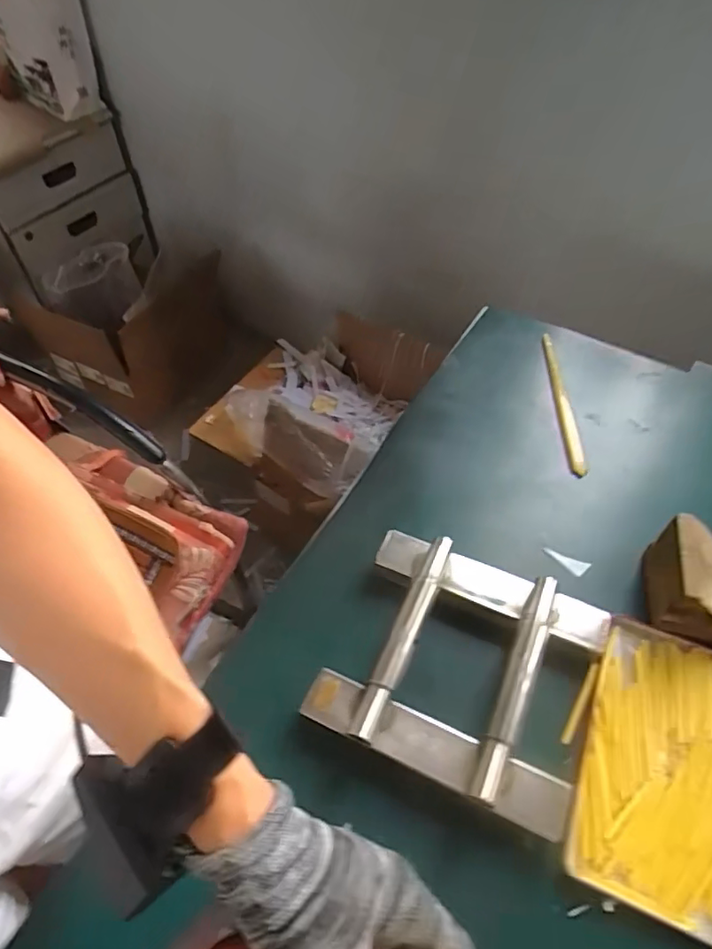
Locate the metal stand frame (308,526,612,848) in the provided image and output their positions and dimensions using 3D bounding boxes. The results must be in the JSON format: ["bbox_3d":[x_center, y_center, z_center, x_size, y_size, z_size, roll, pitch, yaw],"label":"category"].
[{"bbox_3d":[0.084,0.148,0.451,0.193,0.042,0.175,21,55,15],"label":"metal stand frame"}]

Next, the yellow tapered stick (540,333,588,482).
[{"bbox_3d":[0.234,-0.086,0.646,0.019,0.013,0.205,1,52,0],"label":"yellow tapered stick"}]

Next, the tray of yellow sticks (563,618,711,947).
[{"bbox_3d":[0.233,0.212,0.423,0.118,0.011,0.197,20,55,14],"label":"tray of yellow sticks"}]

